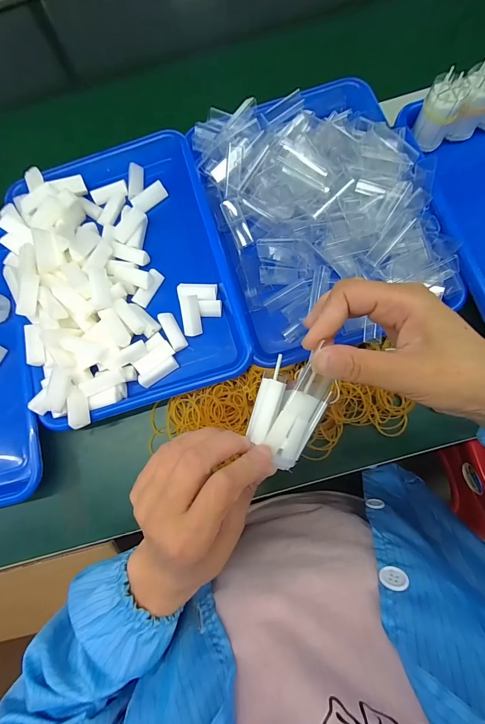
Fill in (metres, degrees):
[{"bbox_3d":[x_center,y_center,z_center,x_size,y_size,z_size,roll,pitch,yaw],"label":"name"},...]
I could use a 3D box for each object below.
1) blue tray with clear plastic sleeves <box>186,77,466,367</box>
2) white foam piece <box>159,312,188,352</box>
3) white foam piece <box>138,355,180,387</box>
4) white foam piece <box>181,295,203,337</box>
[{"bbox_3d":[0.085,-0.181,0.360,0.236,0.056,0.316,-16,78,1],"label":"blue tray with clear plastic sleeves"},{"bbox_3d":[-0.081,-0.036,0.372,0.018,0.011,0.047,-27,78,-1],"label":"white foam piece"},{"bbox_3d":[-0.095,0.012,0.363,0.046,0.014,0.014,-33,78,-3],"label":"white foam piece"},{"bbox_3d":[-0.059,-0.052,0.364,0.020,0.013,0.045,-6,103,3],"label":"white foam piece"}]

